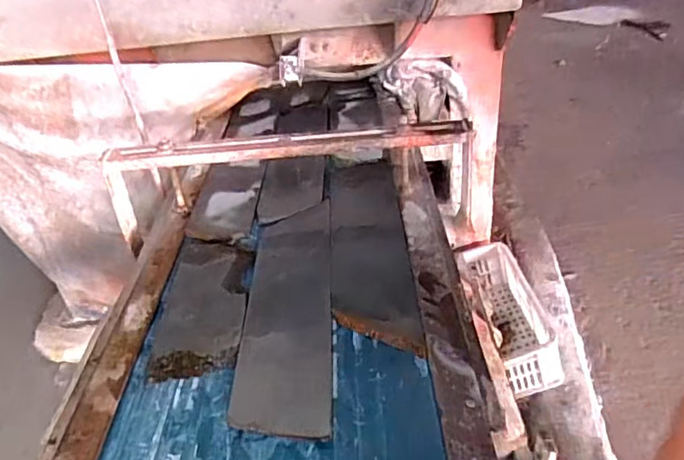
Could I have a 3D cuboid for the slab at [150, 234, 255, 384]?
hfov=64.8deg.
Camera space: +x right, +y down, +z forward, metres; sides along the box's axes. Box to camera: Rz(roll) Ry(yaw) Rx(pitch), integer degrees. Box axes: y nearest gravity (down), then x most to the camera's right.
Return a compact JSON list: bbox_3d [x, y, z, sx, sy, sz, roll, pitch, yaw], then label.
[{"bbox_3d":[-0.184,0.092,0.735,0.111,0.017,0.255,-6,34,0],"label":"slab"}]

